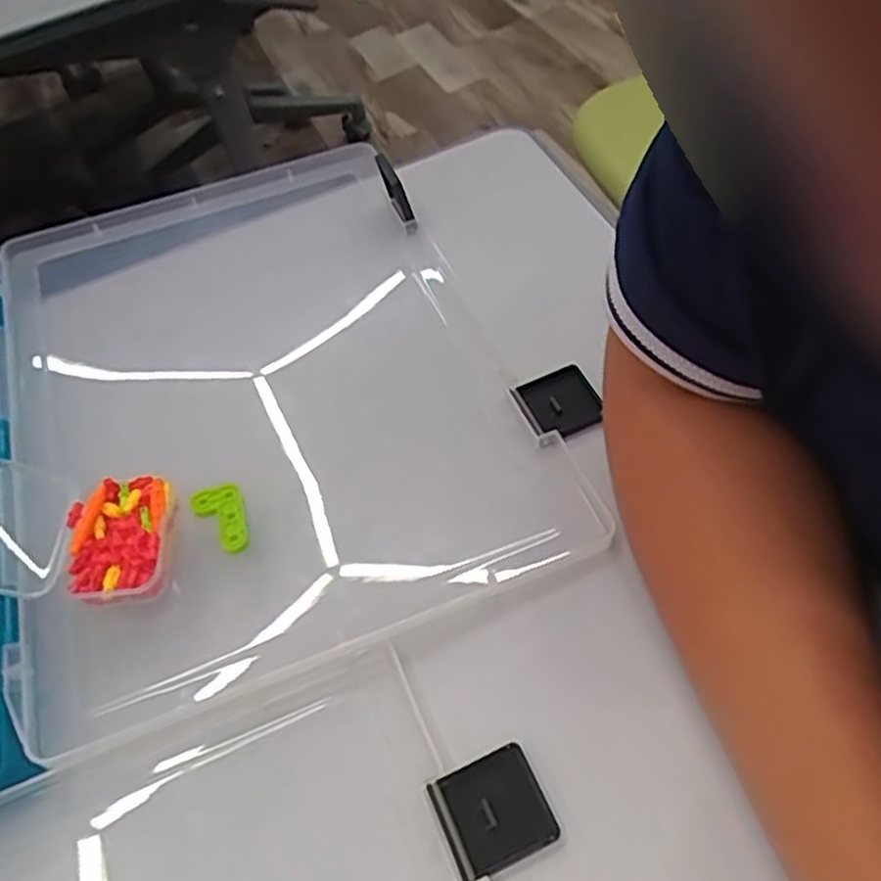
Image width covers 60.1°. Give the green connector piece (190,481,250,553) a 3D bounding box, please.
[{"bbox_3d":[-0.104,0.037,0.364,0.023,0.008,0.036,-25,53,-6],"label":"green connector piece"}]

